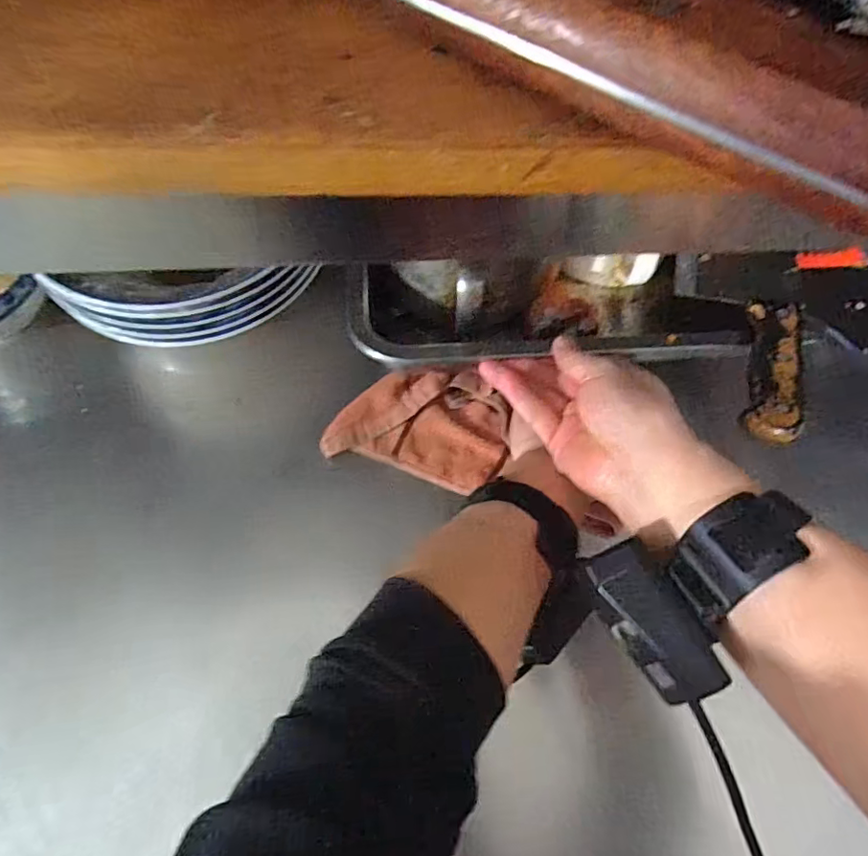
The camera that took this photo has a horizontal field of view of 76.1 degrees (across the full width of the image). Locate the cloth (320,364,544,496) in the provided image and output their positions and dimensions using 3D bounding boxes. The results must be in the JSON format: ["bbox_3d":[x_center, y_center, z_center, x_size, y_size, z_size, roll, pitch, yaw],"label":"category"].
[{"bbox_3d":[-0.007,-0.007,0.427,0.127,0.021,0.092,17,68,4],"label":"cloth"}]

